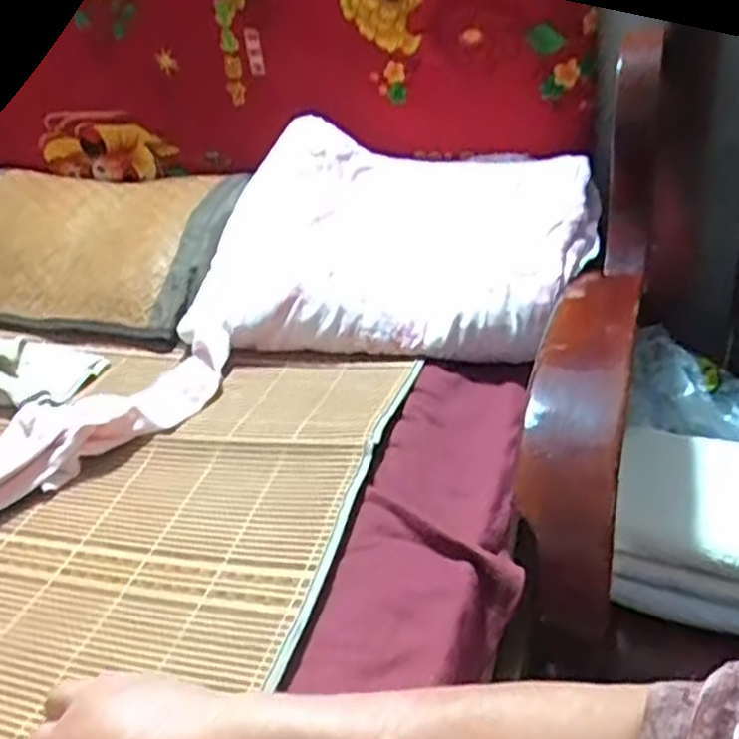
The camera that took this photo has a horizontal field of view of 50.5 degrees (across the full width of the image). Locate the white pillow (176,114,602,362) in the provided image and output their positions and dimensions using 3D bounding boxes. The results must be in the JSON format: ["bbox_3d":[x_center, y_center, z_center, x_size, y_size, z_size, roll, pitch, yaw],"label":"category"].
[{"bbox_3d":[0.034,-0.166,0.946,0.439,0.150,0.350,3,31,13],"label":"white pillow"}]

